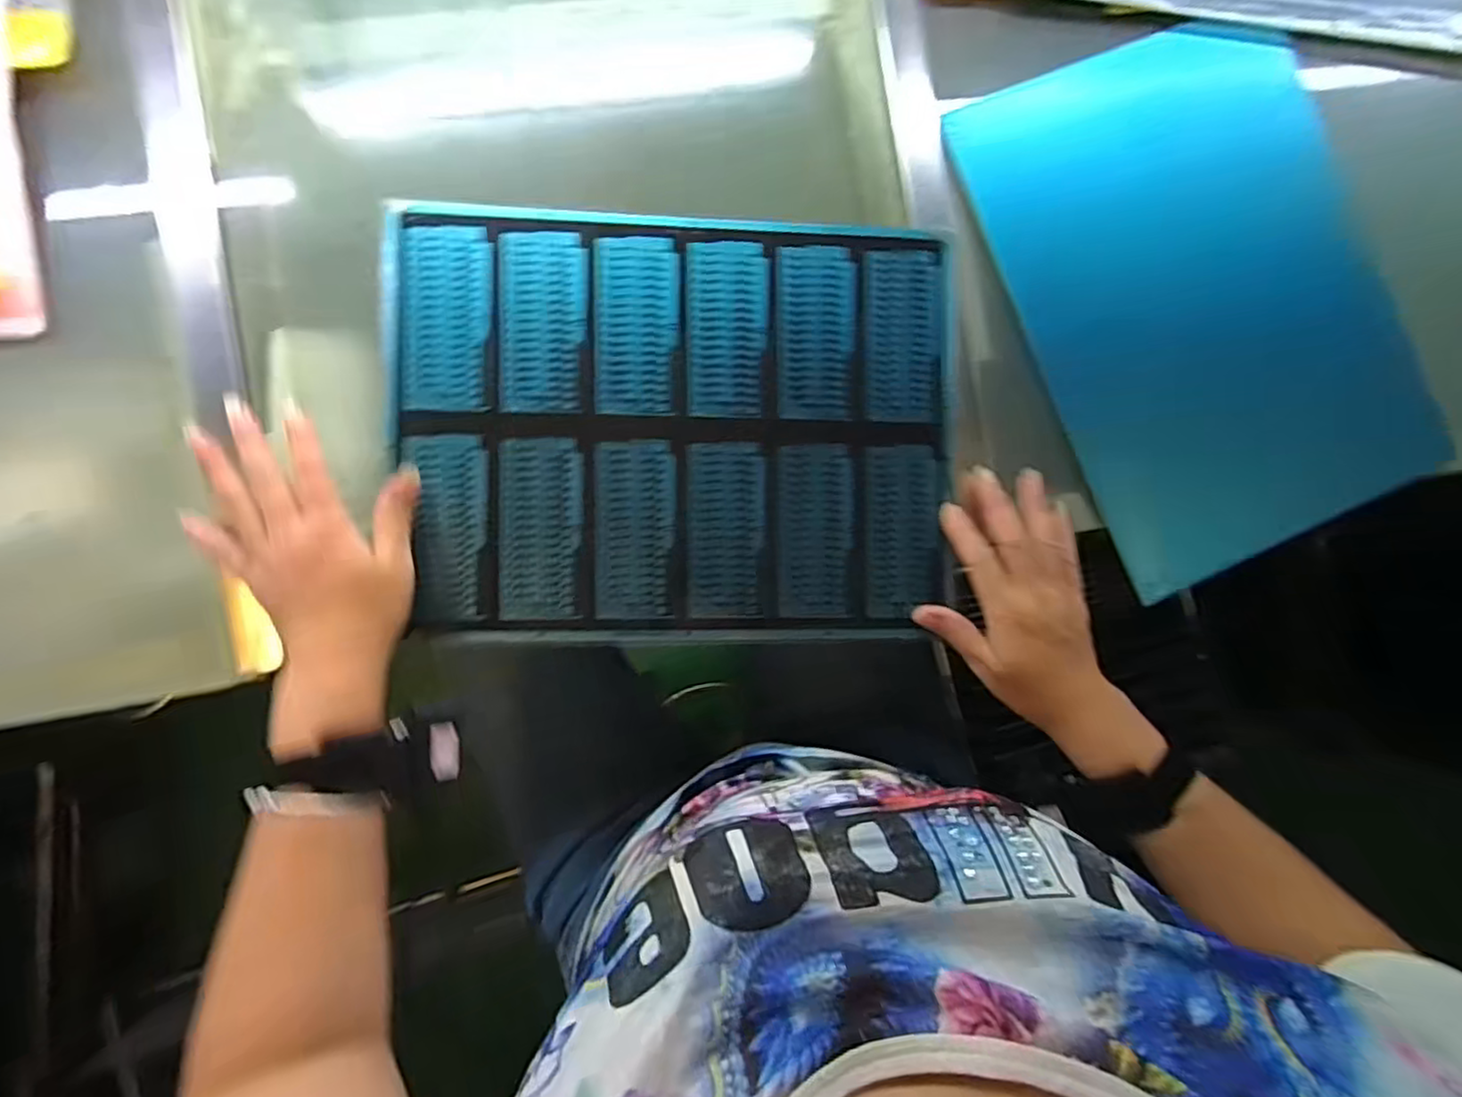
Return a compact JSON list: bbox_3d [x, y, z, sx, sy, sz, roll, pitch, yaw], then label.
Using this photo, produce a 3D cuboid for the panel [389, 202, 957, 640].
[{"bbox_3d":[-0.034,-0.086,0.471,0.383,0.017,0.289,2,90,-7],"label":"panel"}]

